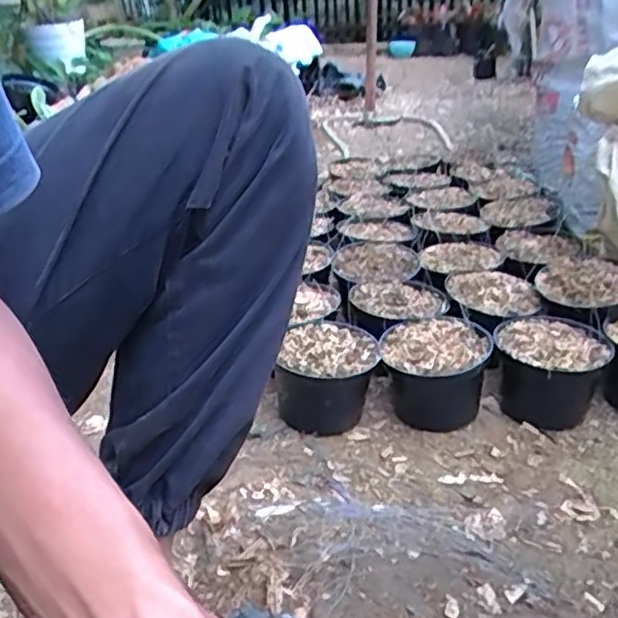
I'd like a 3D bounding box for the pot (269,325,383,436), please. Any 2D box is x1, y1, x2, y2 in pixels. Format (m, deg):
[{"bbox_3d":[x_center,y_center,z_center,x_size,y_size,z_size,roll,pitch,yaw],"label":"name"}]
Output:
[{"bbox_3d":[0.026,0.097,0.892,0.132,0.106,0.134,-2,28,1],"label":"pot"}]

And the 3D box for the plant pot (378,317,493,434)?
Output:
[{"bbox_3d":[0.168,0.091,0.893,0.135,0.115,0.129,-2,28,1],"label":"plant pot"}]

